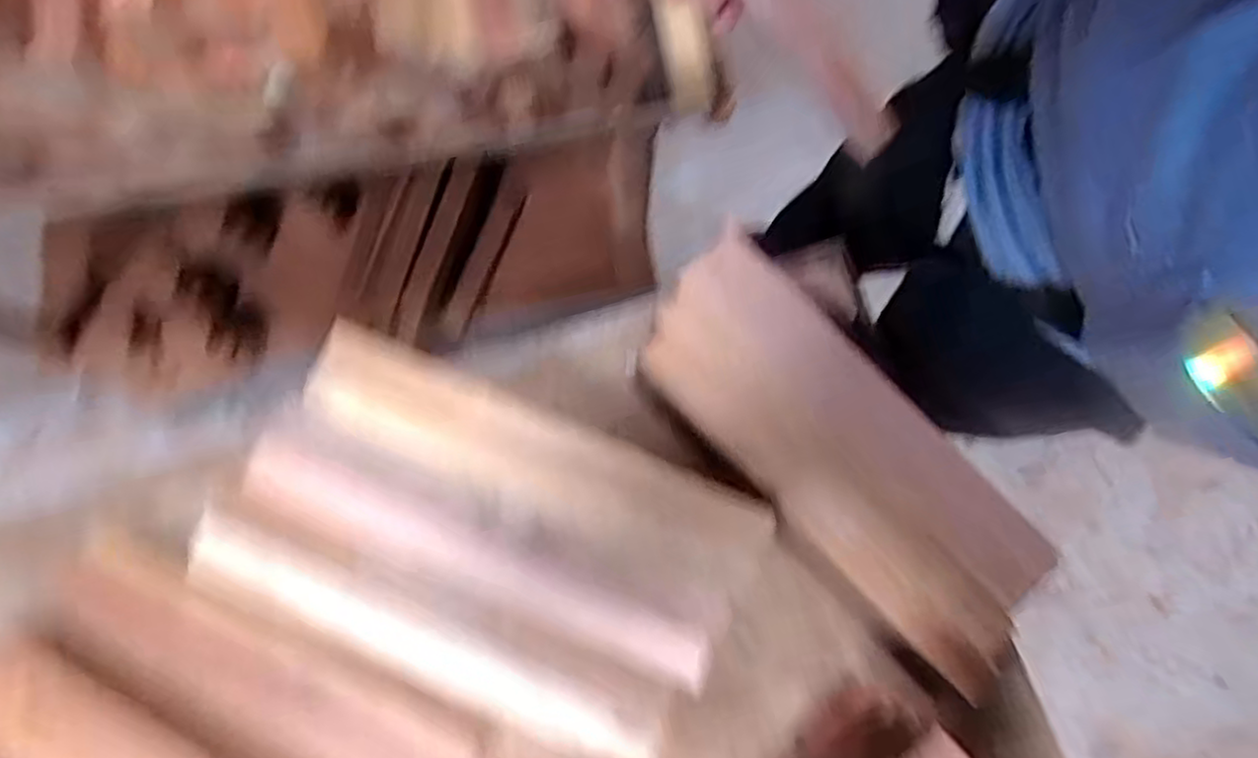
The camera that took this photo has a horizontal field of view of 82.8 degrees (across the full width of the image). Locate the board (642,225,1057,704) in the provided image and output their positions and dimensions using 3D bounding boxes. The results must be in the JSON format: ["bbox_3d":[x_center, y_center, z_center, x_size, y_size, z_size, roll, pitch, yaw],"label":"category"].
[{"bbox_3d":[0.151,0.048,0.515,0.127,0.018,0.329,-42,81,-8],"label":"board"}]

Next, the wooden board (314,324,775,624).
[{"bbox_3d":[-0.066,0.061,0.478,0.314,0.022,0.085,24,80,5],"label":"wooden board"}]

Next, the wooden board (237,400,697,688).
[{"bbox_3d":[-0.099,0.114,0.460,0.313,0.015,0.056,25,80,6],"label":"wooden board"}]

